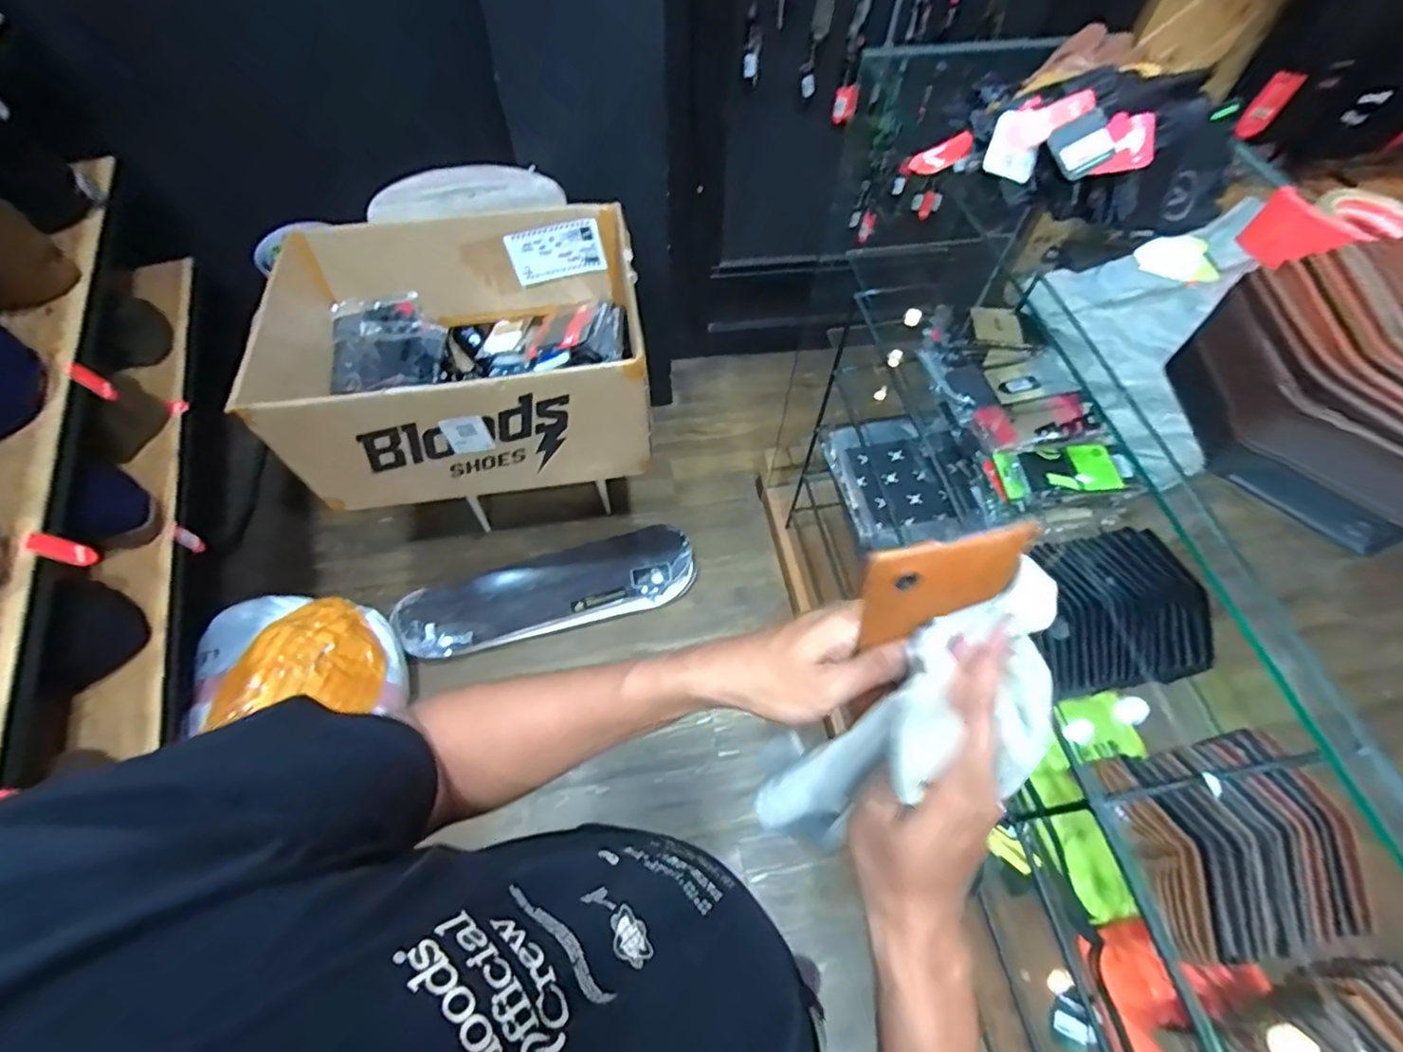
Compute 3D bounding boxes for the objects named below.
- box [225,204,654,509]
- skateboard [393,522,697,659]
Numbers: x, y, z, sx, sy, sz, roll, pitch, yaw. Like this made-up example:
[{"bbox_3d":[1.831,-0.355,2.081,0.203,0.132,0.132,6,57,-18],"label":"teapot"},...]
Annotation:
[{"bbox_3d":[-0.488,-0.389,1.297,0.703,0.324,0.547,-6,60,-5],"label":"box"},{"bbox_3d":[-0.406,0.168,1.615,0.765,0.090,0.236,-13,61,-9],"label":"skateboard"}]

